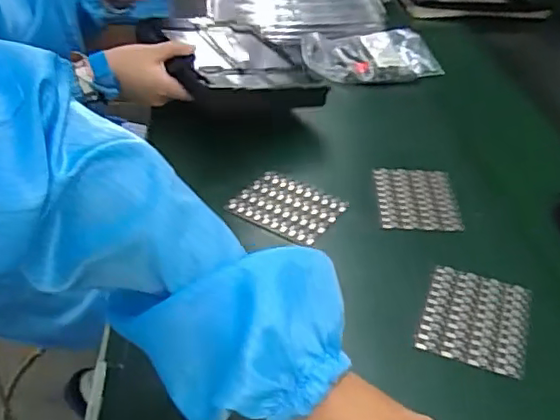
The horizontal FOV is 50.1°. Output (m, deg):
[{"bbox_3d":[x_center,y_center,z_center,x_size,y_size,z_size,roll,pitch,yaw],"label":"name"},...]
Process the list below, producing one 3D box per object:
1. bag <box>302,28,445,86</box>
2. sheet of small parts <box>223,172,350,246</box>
[{"bbox_3d":[0.129,-0.222,0.870,0.186,0.037,0.134,0,38,-5],"label":"bag"},{"bbox_3d":[0.006,-0.003,0.605,0.100,0.006,0.069,26,55,23],"label":"sheet of small parts"}]

